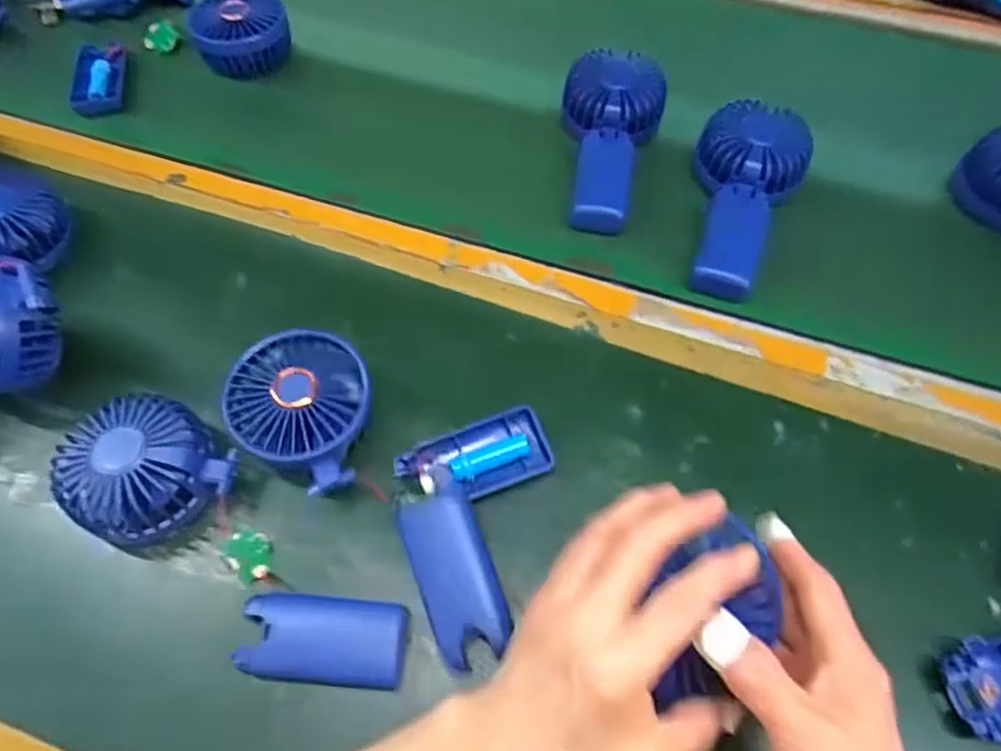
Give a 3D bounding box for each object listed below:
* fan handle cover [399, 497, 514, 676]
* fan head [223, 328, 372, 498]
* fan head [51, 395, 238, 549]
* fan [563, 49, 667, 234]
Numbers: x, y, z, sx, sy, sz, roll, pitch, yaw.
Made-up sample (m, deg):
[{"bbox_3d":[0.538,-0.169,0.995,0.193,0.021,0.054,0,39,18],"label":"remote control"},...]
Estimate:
[{"bbox_3d":[-0.024,0.111,0.373,0.043,0.015,0.090,-16,60,-10],"label":"fan handle cover"},{"bbox_3d":[-0.119,0.022,0.421,0.093,0.058,0.080,30,63,17],"label":"fan head"},{"bbox_3d":[-0.210,0.060,0.404,0.085,0.054,0.079,0,58,0],"label":"fan head"},{"bbox_3d":[0.092,-0.186,0.539,0.087,0.054,0.148,5,60,4],"label":"fan"}]

